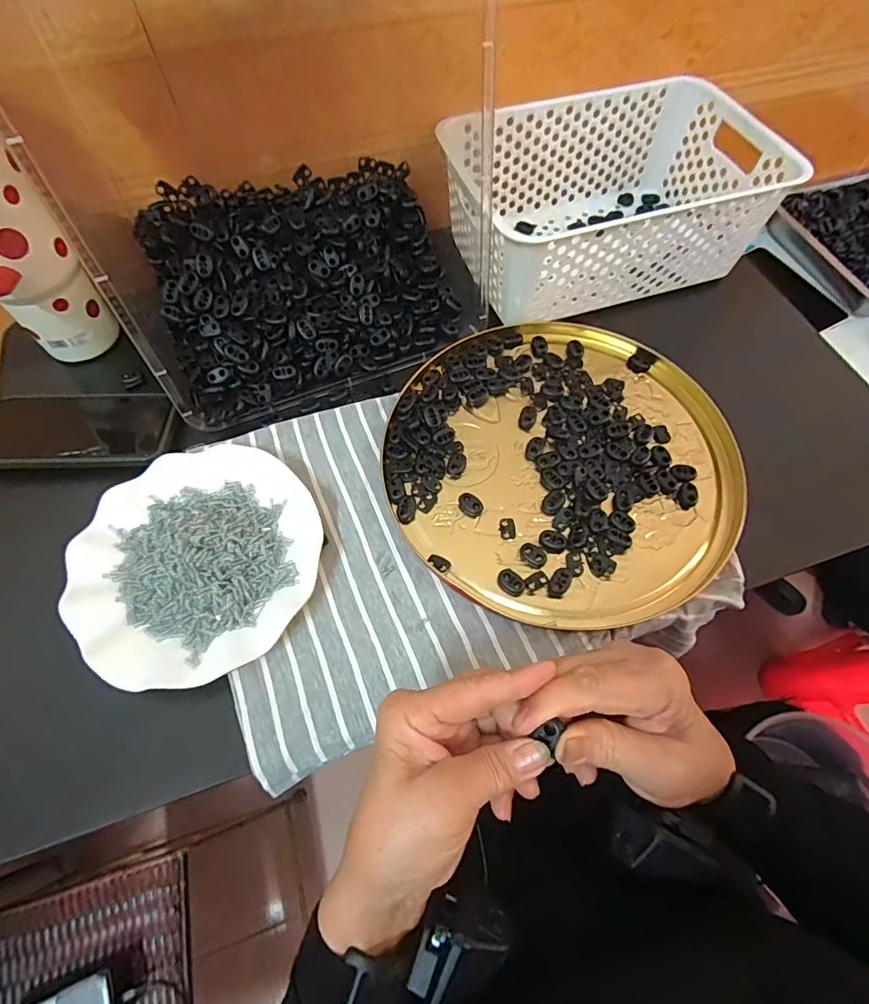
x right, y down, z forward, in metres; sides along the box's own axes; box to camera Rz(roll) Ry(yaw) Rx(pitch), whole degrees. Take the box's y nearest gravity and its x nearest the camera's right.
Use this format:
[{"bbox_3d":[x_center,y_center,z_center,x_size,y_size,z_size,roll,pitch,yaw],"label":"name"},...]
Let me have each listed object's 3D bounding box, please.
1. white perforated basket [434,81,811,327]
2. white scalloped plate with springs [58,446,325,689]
[{"bbox_3d":[0.171,-0.312,0.505,0.306,0.094,0.202,-19,65,-9],"label":"white perforated basket"},{"bbox_3d":[-0.179,0.041,0.373,0.173,0.025,0.176,0,64,0],"label":"white scalloped plate with springs"}]

